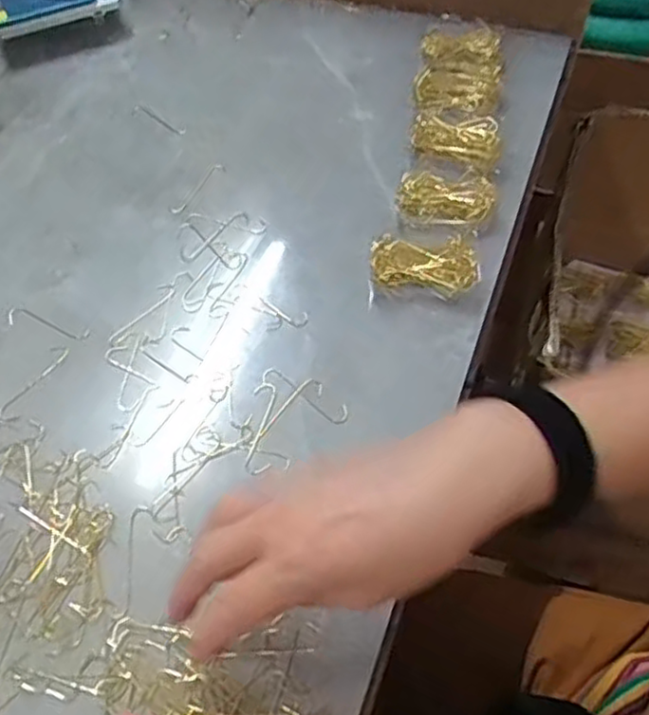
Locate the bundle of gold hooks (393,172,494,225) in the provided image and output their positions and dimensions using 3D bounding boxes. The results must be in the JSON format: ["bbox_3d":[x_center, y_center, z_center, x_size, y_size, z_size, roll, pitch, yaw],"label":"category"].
[{"bbox_3d":[0.090,-0.122,0.535,0.072,0.014,0.048,23,60,18],"label":"bundle of gold hooks"}]

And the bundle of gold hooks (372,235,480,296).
[{"bbox_3d":[0.070,-0.065,0.500,0.074,0.015,0.046,6,56,8],"label":"bundle of gold hooks"}]

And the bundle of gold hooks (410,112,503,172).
[{"bbox_3d":[0.105,-0.179,0.570,0.080,0.021,0.042,32,63,23],"label":"bundle of gold hooks"}]

